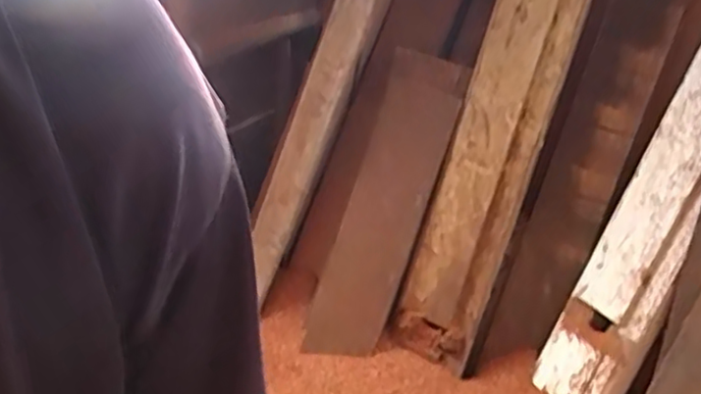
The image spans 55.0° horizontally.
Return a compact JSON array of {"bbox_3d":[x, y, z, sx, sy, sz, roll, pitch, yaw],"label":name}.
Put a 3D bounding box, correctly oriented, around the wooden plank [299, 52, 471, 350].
[{"bbox_3d":[0.055,0.022,1.157,0.143,0.526,0.027,20,4,16],"label":"wooden plank"}]

